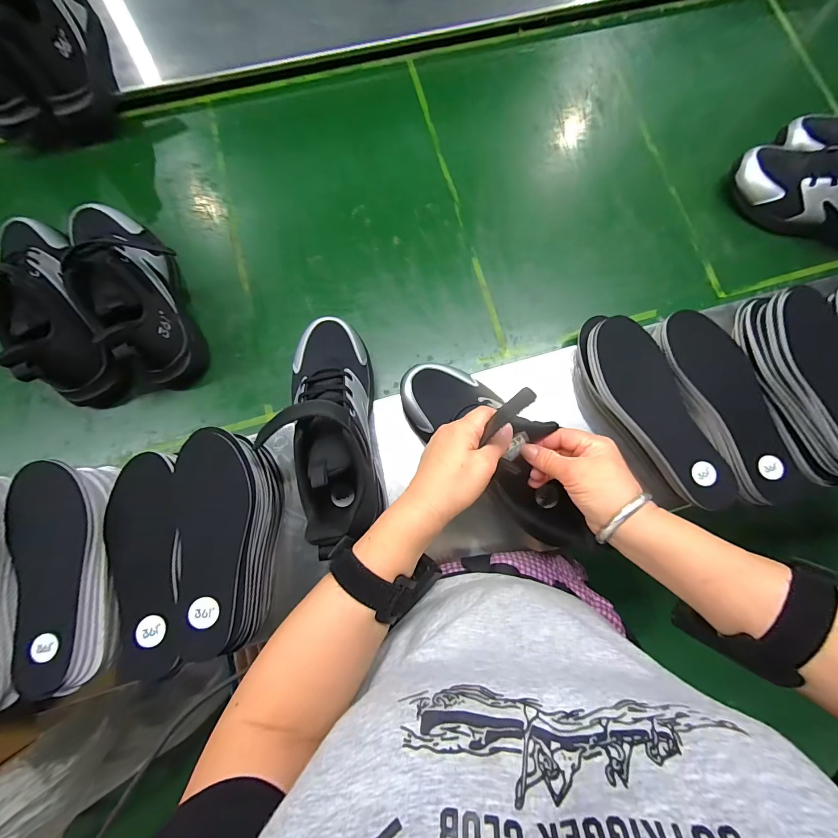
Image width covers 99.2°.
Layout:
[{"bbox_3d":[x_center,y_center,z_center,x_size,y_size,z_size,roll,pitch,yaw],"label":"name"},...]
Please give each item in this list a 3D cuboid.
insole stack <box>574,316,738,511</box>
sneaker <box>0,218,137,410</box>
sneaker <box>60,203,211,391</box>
[{"bbox_3d":[0.287,-0.008,0.459,0.090,0.076,0.264,-25,81,-4],"label":"insole stack"},{"bbox_3d":[-0.481,-0.149,0.446,0.098,0.111,0.275,-33,82,-5],"label":"sneaker"},{"bbox_3d":[-0.366,-0.171,0.444,0.086,0.124,0.254,-29,82,-4],"label":"sneaker"}]

